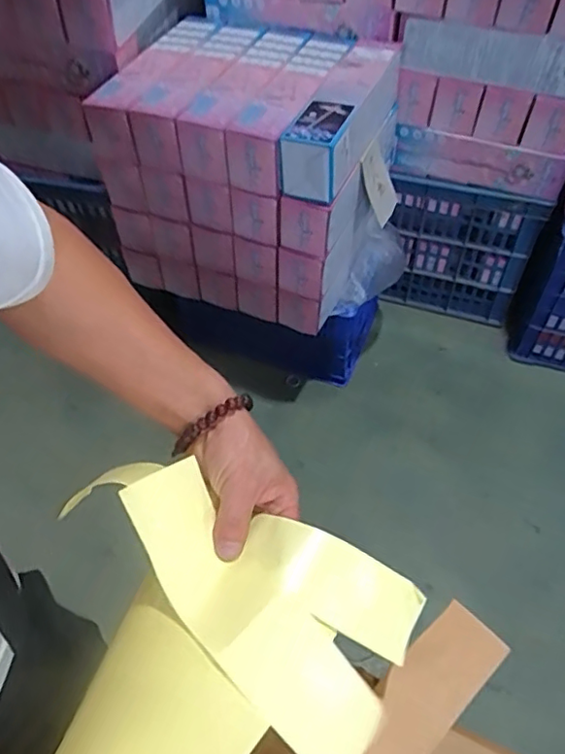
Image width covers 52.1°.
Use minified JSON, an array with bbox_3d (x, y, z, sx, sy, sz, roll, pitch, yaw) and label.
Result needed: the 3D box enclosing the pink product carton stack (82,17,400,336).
[{"bbox_3d":[-0.040,-0.452,1.282,0.526,0.424,0.446,20,55,17],"label":"pink product carton stack"}]

